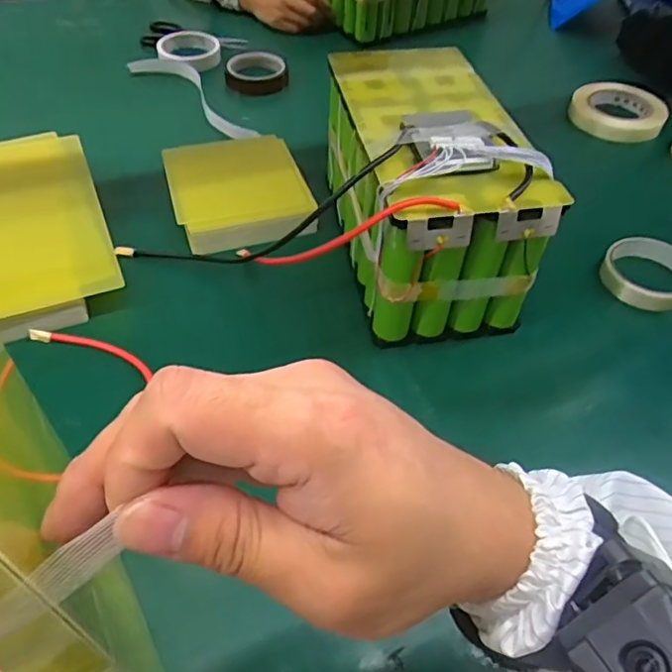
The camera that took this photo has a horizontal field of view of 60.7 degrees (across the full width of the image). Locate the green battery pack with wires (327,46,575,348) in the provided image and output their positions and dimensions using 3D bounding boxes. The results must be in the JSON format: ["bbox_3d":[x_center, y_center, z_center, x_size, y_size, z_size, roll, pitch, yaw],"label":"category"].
[{"bbox_3d":[0.076,-0.150,0.549,0.152,0.158,0.277,-7,51,-9],"label":"green battery pack with wires"}]

